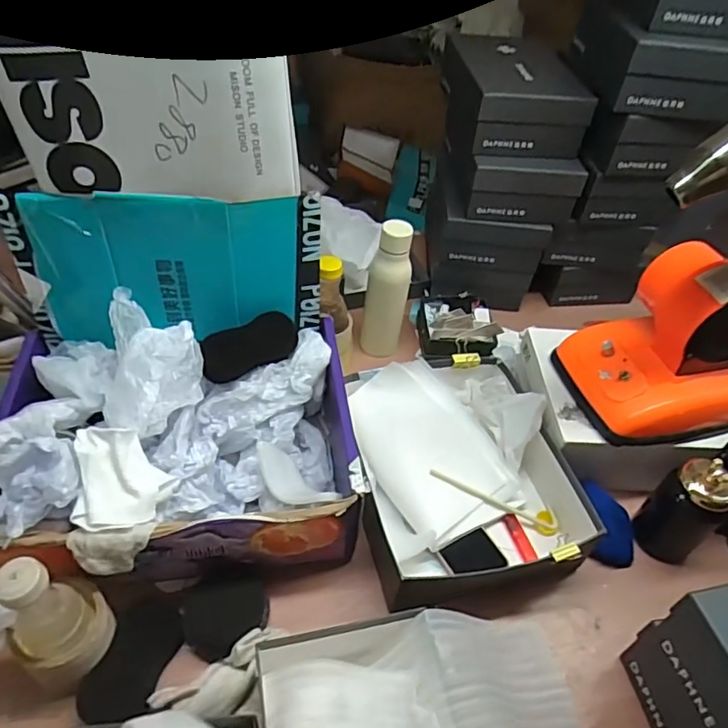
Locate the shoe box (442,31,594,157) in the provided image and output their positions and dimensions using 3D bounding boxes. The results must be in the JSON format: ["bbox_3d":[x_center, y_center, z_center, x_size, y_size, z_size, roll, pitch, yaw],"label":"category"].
[{"bbox_3d":[0.244,-0.452,0.954,0.179,0.091,0.259,-1,46,-8],"label":"shoe box"}]

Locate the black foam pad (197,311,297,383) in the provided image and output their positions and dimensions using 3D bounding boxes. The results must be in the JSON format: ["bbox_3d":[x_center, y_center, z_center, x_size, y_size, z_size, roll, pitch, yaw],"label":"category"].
[{"bbox_3d":[-0.146,-0.022,0.735,0.134,0.063,0.010,-28,19,-34],"label":"black foam pad"}]

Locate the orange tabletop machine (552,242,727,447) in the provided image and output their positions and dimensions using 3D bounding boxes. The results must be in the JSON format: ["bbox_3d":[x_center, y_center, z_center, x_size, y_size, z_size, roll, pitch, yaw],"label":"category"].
[{"bbox_3d":[0.398,-0.030,0.734,0.209,0.196,0.173,-6,47,-12],"label":"orange tabletop machine"}]

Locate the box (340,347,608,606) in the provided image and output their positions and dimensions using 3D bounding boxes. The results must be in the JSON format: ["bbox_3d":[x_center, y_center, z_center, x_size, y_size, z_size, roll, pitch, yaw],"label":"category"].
[{"bbox_3d":[0.125,0.136,0.763,0.263,0.100,0.319,-7,47,-13],"label":"box"}]

